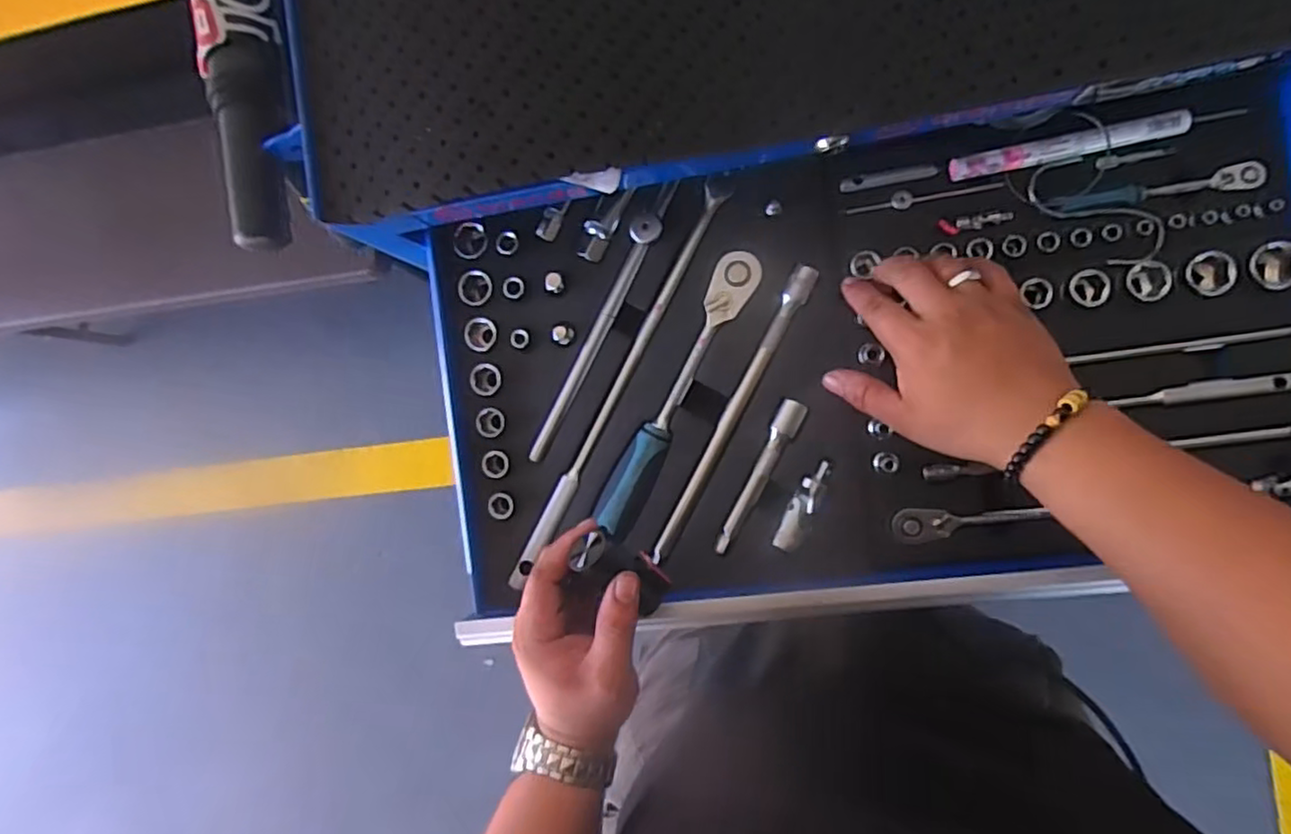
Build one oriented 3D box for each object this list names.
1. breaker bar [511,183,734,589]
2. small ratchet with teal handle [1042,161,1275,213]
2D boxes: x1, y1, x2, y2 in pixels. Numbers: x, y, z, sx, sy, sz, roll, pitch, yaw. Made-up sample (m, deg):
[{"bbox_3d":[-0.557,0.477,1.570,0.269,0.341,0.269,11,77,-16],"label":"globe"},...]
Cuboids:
[{"bbox_3d":[-0.022,-0.020,0.489,0.018,0.016,0.329,28,94,8],"label":"breaker bar"},{"bbox_3d":[0.332,-0.147,0.432,0.128,0.012,0.017,-9,88,8],"label":"small ratchet with teal handle"}]

